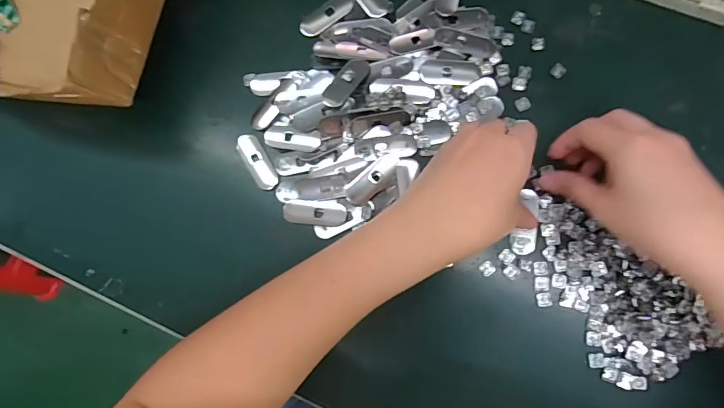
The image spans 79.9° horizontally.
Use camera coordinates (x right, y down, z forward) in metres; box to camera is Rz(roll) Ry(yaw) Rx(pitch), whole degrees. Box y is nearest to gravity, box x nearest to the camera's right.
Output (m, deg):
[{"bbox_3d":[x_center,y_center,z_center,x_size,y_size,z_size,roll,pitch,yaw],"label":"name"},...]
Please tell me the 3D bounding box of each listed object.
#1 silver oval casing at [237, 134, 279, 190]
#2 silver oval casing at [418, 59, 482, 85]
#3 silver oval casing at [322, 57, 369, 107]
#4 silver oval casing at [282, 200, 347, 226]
[{"bbox_3d":[-0.088,-0.036,0.361,0.016,0.009,0.051,-32,82,0],"label":"silver oval casing"},{"bbox_3d":[0.071,-0.106,0.346,0.047,0.005,0.020,0,84,4],"label":"silver oval casing"},{"bbox_3d":[-0.013,-0.098,0.350,0.020,0.005,0.047,35,87,7],"label":"silver oval casing"},{"bbox_3d":[-0.038,0.007,0.349,0.051,0.005,0.019,4,84,5],"label":"silver oval casing"}]

